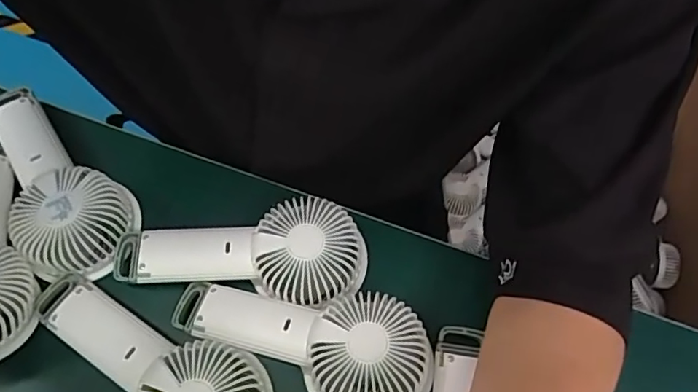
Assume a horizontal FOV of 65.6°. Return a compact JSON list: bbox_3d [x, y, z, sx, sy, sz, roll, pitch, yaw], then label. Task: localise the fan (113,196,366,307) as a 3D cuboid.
[{"bbox_3d":[-0.081,0.039,0.408,0.182,0.033,0.077,2,64,-1],"label":"fan"}]

